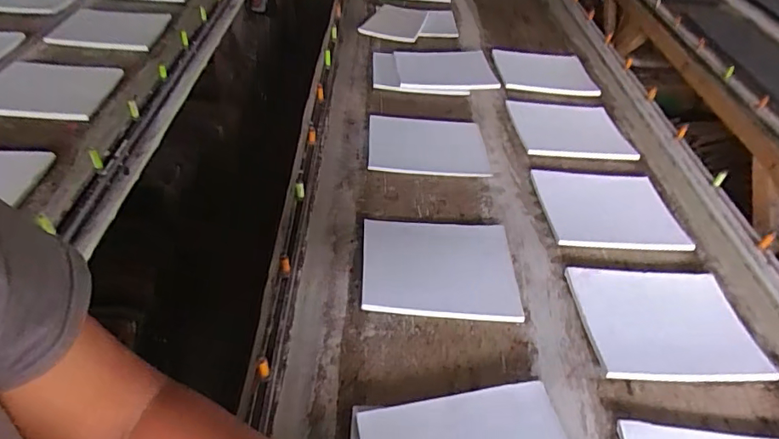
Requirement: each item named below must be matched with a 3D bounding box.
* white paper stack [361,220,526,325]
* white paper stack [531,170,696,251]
[{"bbox_3d":[0.087,0.079,0.898,0.263,0.022,0.207,2,43,-2],"label":"white paper stack"},{"bbox_3d":[0.455,-0.025,1.064,0.268,0.013,0.232,1,43,-3],"label":"white paper stack"}]

